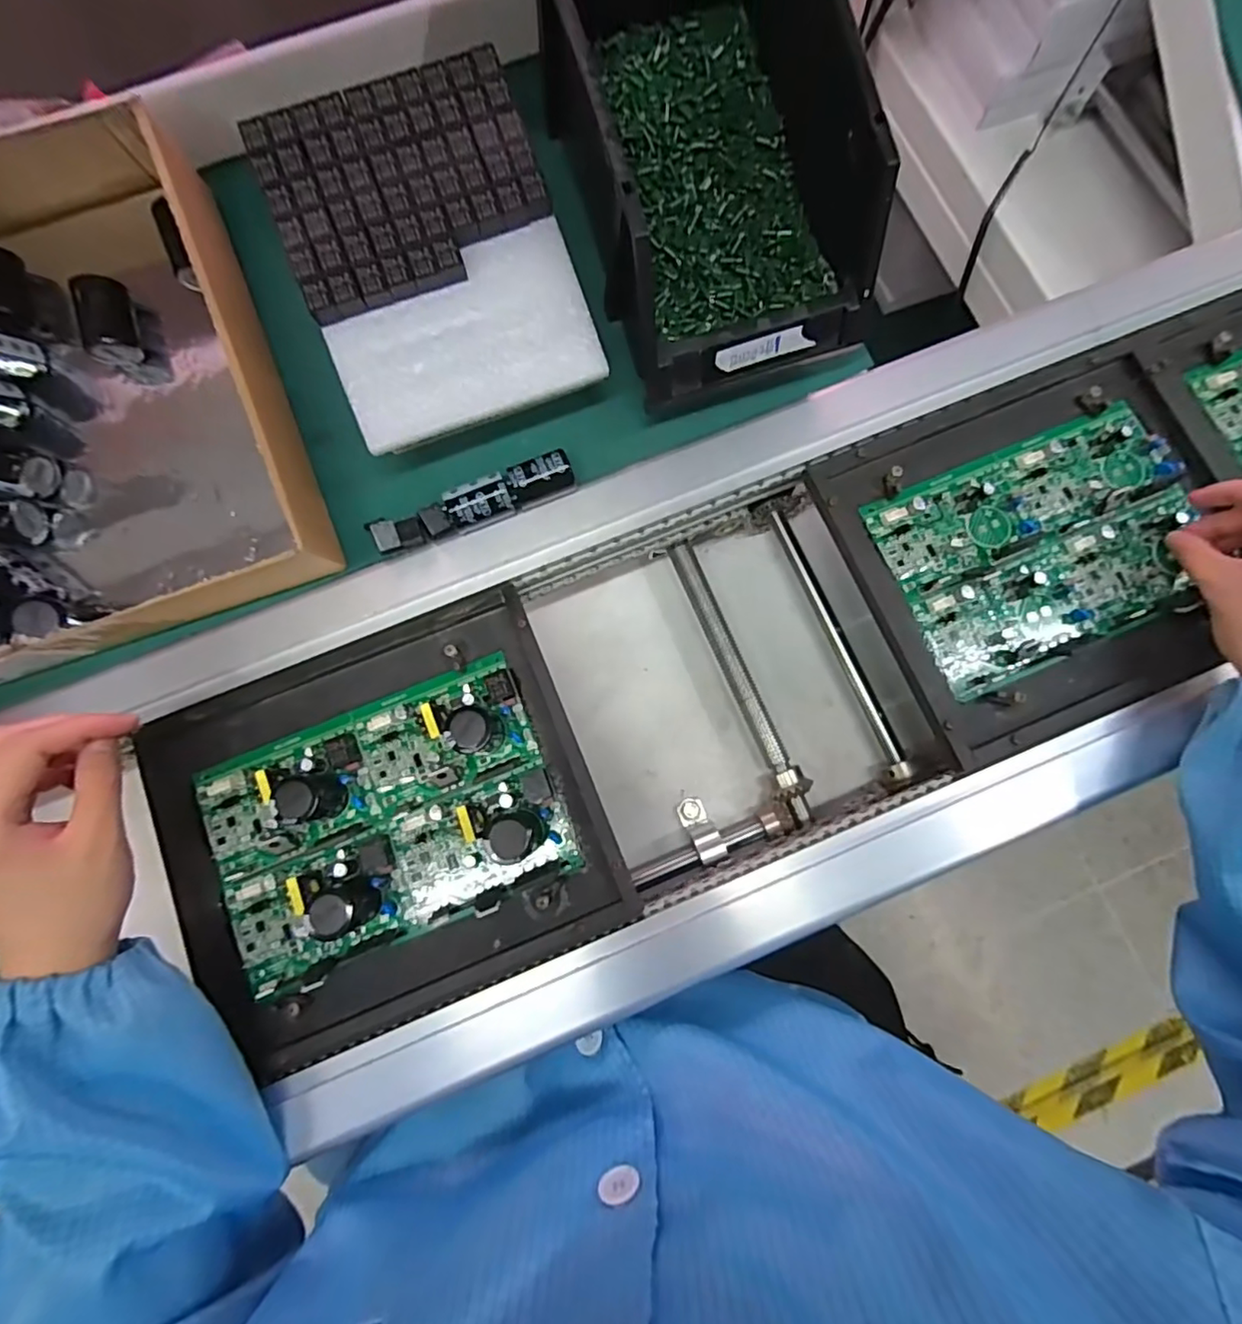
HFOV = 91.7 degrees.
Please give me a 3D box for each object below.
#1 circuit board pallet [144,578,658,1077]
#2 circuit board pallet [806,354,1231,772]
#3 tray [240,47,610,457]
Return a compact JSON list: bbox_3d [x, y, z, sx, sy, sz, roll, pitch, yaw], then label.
[{"bbox_3d":[-0.149,0.098,0.375,0.260,0.049,0.232,-24,80,-4],"label":"circuit board pallet"},{"bbox_3d":[0.294,-0.079,0.418,0.251,0.019,0.228,-21,80,-3],"label":"circuit board pallet"},{"bbox_3d":[-0.112,-0.242,0.358,0.152,0.017,0.194,-21,99,-4],"label":"tray"}]

